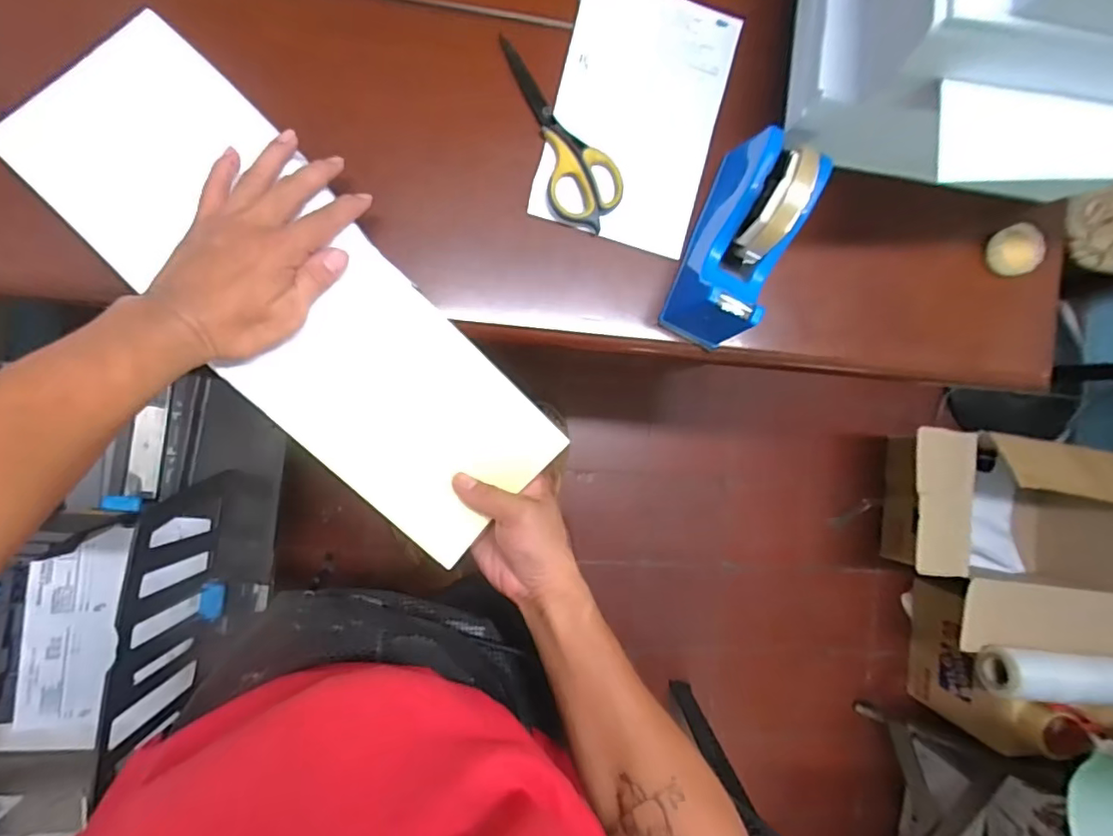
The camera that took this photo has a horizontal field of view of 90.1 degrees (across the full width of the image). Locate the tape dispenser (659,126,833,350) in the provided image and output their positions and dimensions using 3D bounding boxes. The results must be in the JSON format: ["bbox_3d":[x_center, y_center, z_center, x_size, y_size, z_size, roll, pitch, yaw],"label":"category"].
[{"bbox_3d":[0.151,-0.147,0.445,0.065,0.110,0.167,24,88,-8],"label":"tape dispenser"}]

